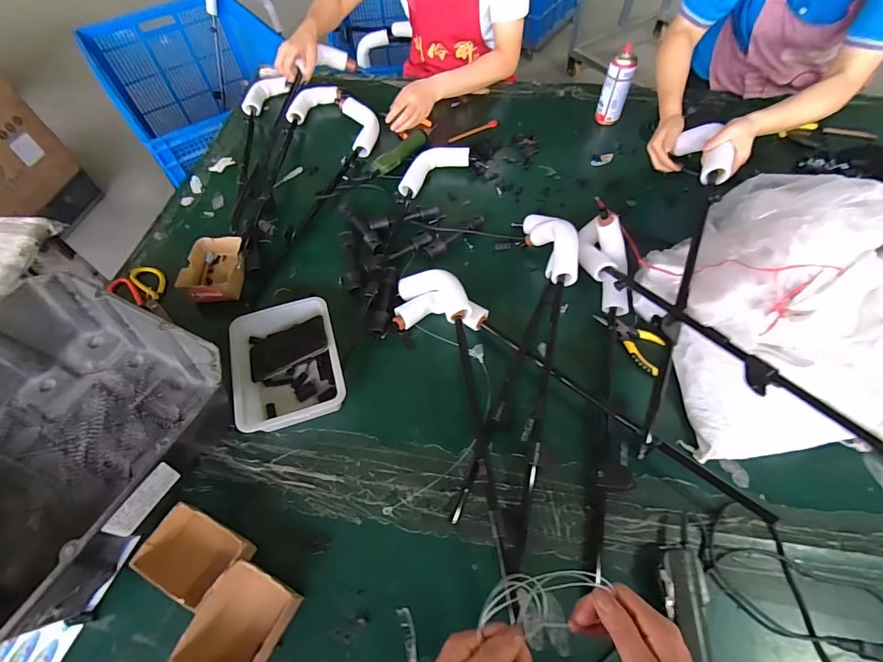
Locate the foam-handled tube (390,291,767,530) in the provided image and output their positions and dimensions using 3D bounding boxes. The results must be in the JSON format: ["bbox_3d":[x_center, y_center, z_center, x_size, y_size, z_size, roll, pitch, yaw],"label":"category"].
[{"bbox_3d":[0.203,0.070,0.726,0.642,0.069,0.120,28,63,18],"label":"foam-handled tube"}]

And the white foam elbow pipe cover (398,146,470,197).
[{"bbox_3d":[-0.025,-0.407,1.054,0.216,0.041,0.086,-36,64,-19],"label":"white foam elbow pipe cover"}]

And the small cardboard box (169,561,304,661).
[{"bbox_3d":[-0.269,0.397,0.556,0.104,0.056,0.133,24,62,16],"label":"small cardboard box"}]

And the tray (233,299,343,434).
[{"bbox_3d":[-0.278,0.059,0.763,0.180,0.067,0.226,-16,59,-8],"label":"tray"}]

